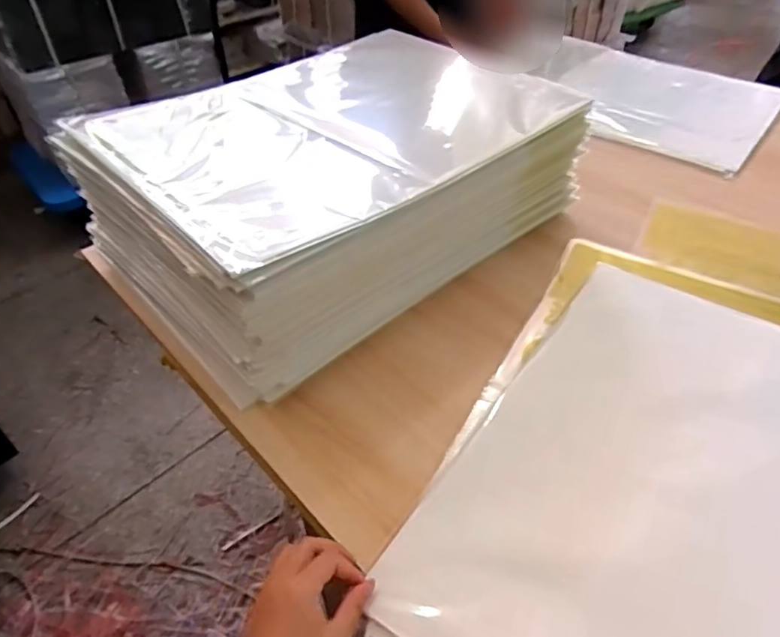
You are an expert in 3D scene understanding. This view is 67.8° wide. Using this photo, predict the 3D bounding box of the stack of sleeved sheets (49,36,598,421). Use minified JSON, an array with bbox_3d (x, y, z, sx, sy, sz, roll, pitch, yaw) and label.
[{"bbox_3d":[-0.070,-0.194,0.773,0.554,0.185,0.394,-34,53,-29],"label":"stack of sleeved sheets"}]

